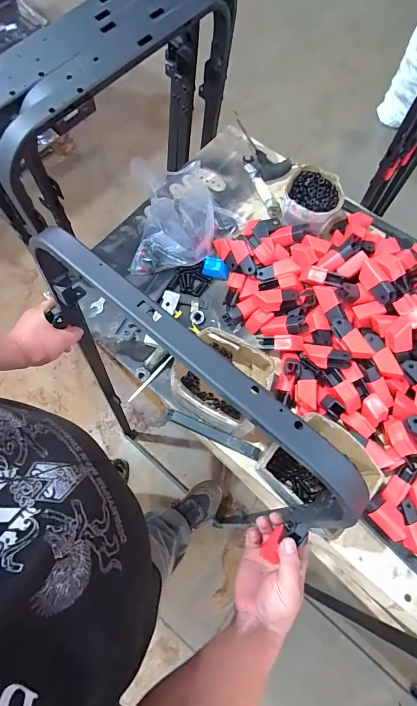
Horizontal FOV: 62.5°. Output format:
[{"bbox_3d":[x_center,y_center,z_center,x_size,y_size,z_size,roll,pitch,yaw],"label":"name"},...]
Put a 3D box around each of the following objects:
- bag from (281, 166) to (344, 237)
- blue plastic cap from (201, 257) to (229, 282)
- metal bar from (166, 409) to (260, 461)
[{"bbox_3d":[0.221,-0.313,0.727,0.128,0.073,0.131,17,72,6],"label":"bag"},{"bbox_3d":[0.016,-0.173,0.711,0.052,0.032,0.031,12,71,4],"label":"blue plastic cap"},{"bbox_3d":[0.006,0.141,0.605,0.174,0.011,0.021,23,73,8],"label":"metal bar"}]

